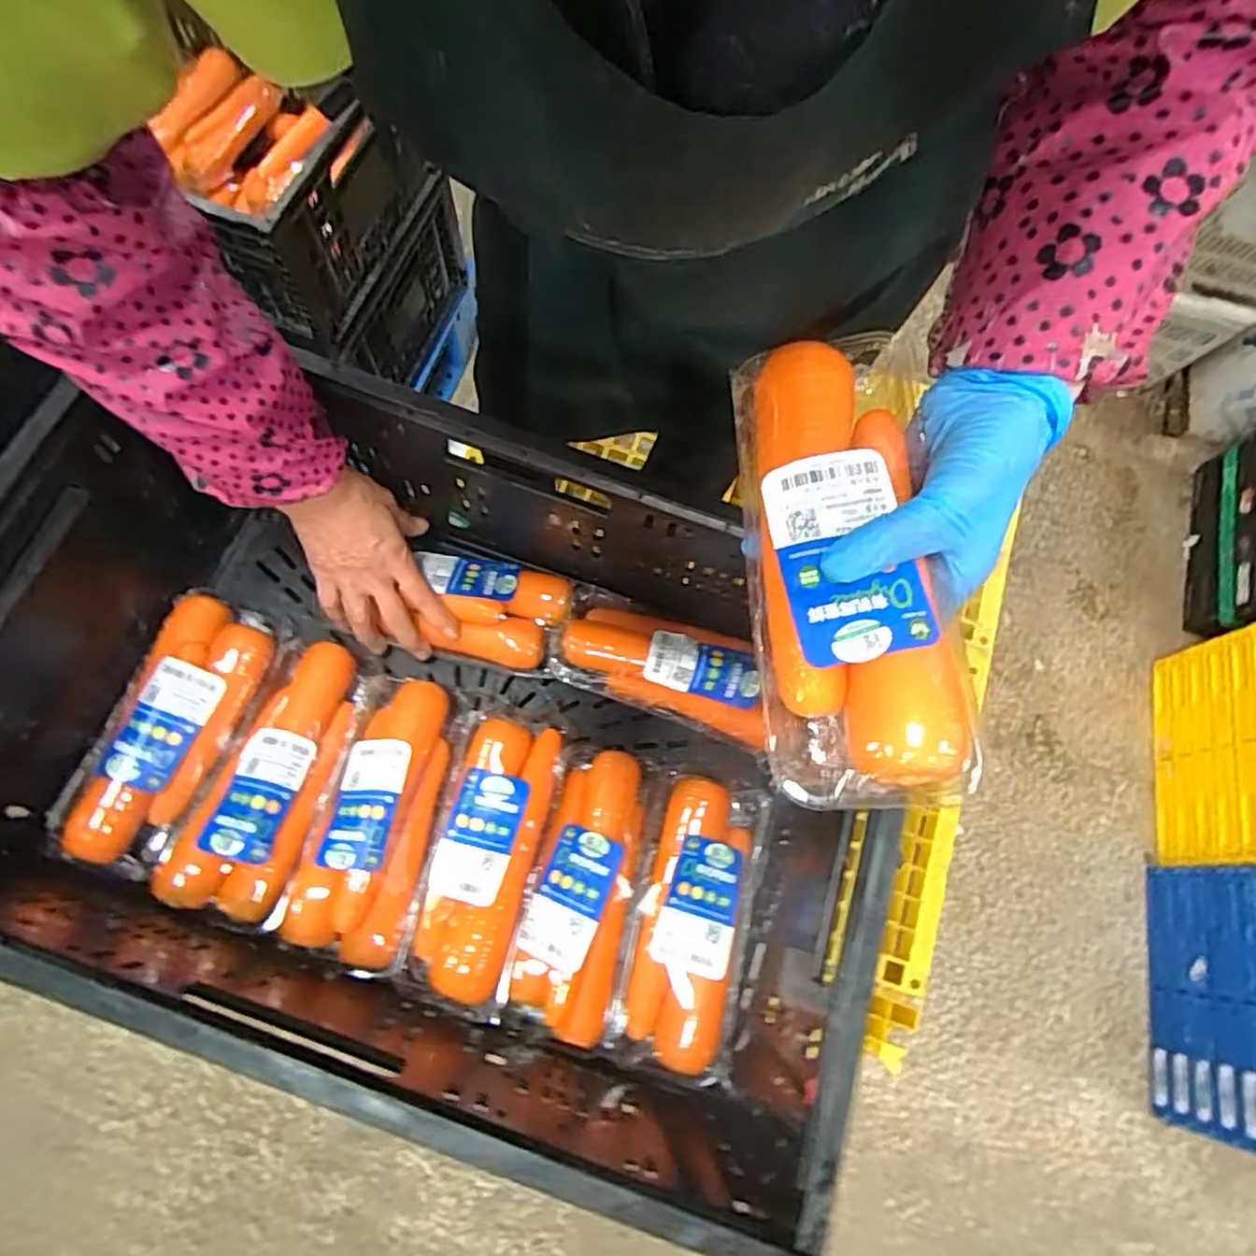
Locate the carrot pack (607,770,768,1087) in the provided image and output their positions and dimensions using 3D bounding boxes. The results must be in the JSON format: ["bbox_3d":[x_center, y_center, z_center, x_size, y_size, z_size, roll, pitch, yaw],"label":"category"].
[{"bbox_3d":[0.052,0.239,0.563,0.099,0.046,0.233,14,72,0],"label":"carrot pack"}]

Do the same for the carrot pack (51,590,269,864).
[{"bbox_3d":[-0.385,0.078,0.567,0.096,0.053,0.227,20,72,2],"label":"carrot pack"}]

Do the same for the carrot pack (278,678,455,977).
[{"bbox_3d":[-0.204,0.151,0.555,0.096,0.053,0.227,11,72,-1],"label":"carrot pack"}]

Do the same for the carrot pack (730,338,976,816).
[{"bbox_3d":[0.104,-0.034,0.332,0.091,0.054,0.226,-6,77,-4],"label":"carrot pack"}]

